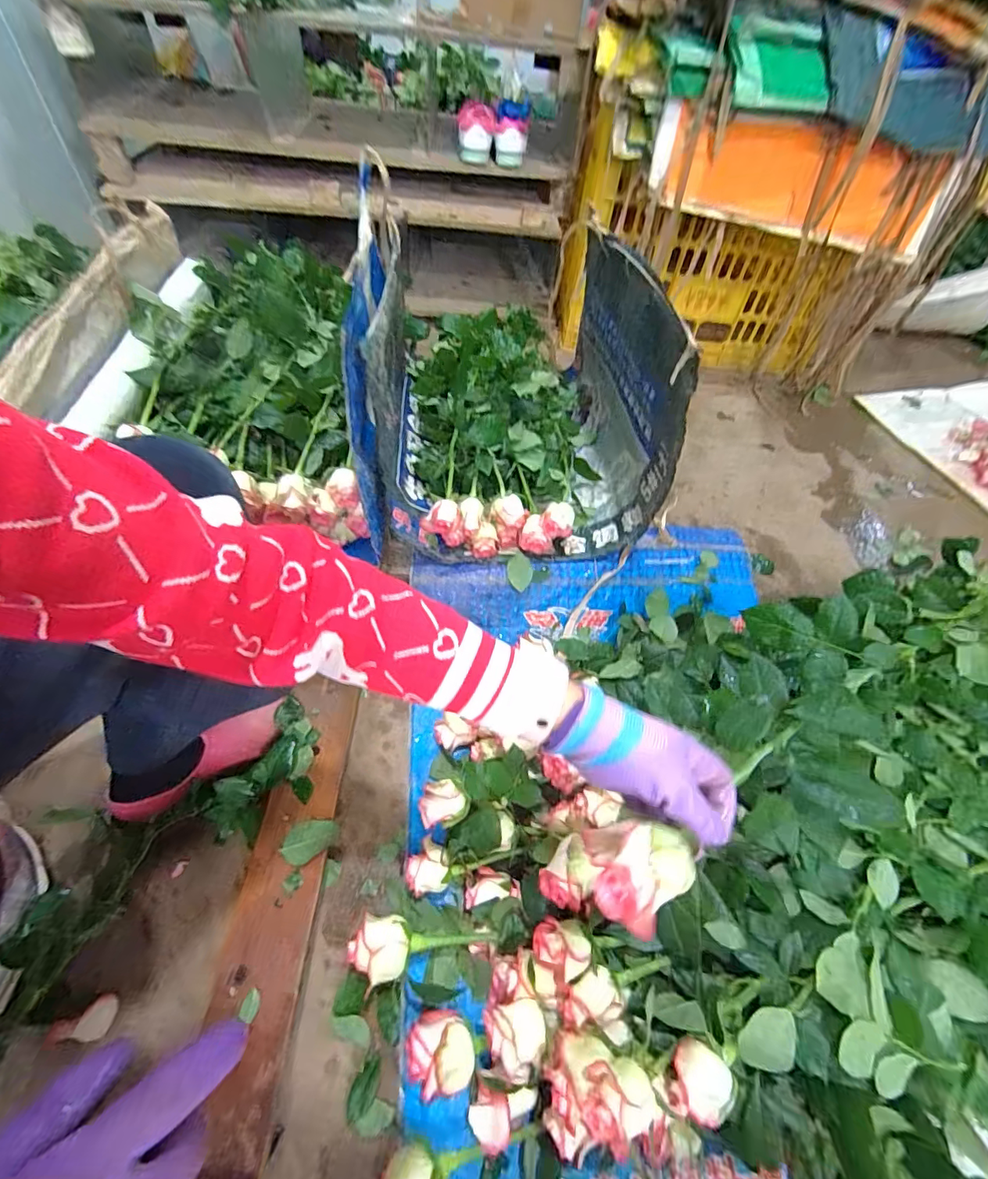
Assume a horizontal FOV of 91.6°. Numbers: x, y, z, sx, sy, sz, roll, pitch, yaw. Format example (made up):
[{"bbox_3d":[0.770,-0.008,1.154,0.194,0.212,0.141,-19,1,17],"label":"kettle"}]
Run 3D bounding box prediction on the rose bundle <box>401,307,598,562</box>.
[{"bbox_3d":[0.011,-0.350,0.940,0.340,0.088,0.681,0,53,-6],"label":"rose bundle"}]

